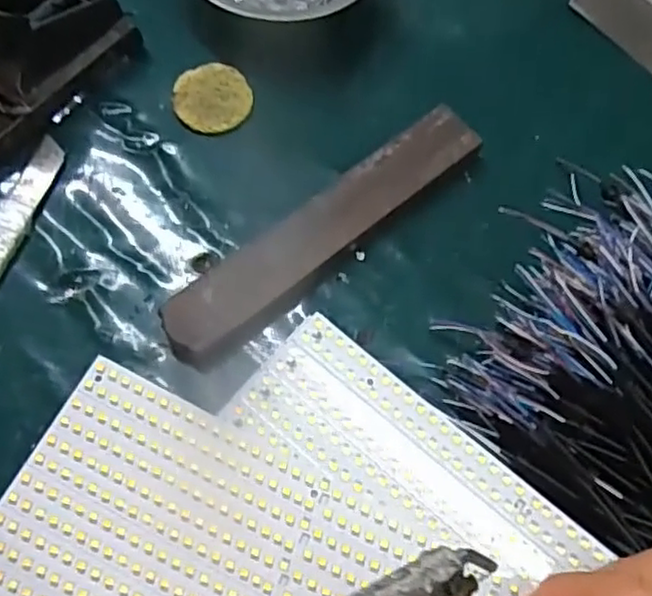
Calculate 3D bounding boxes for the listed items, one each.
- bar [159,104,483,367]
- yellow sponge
[{"bbox_3d":[0.000,-0.040,0.363,0.201,0.014,0.039,-39,74,-16],"label":"bar"},{"bbox_3d":[-0.066,-0.118,0.402,0.044,0.009,0.044,-9,69,-5],"label":"yellow sponge"}]

